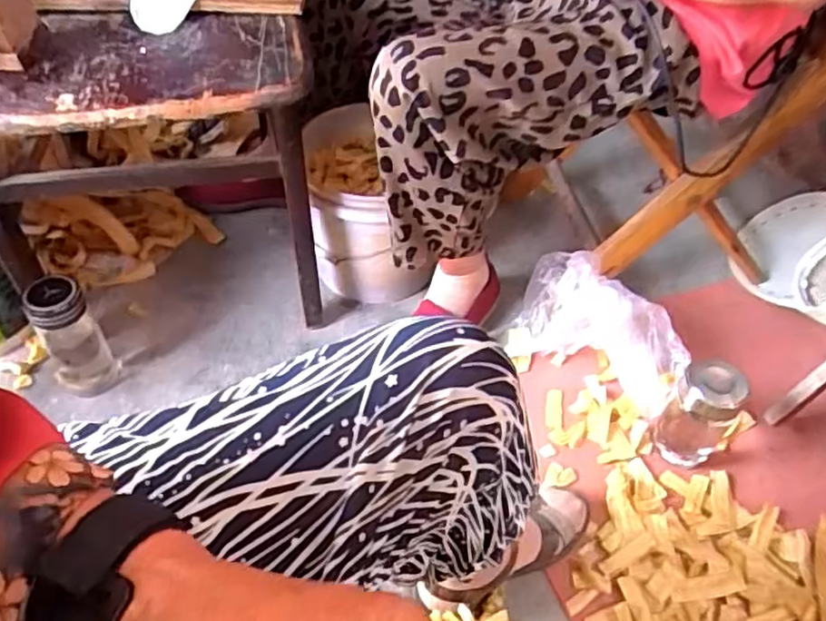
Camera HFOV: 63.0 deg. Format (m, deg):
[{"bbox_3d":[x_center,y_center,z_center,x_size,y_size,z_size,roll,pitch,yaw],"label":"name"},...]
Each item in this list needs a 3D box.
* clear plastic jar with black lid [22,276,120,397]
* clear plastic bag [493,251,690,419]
[{"bbox_3d":[-0.440,0.041,0.876,0.067,0.179,0.069,1,49,-2],"label":"clear plastic jar with black lid"},{"bbox_3d":[0.261,0.021,0.931,0.238,0.176,0.122,21,51,15],"label":"clear plastic bag"}]

